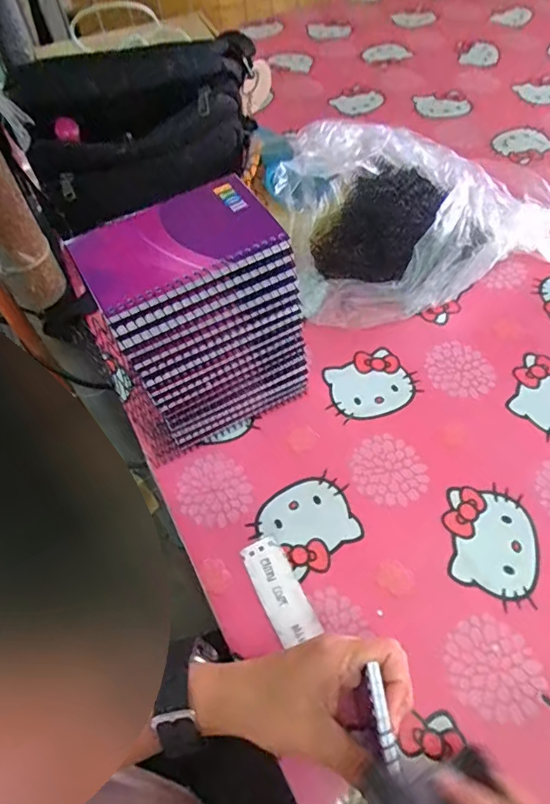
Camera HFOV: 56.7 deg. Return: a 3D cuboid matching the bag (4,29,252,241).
[{"bbox_3d":[-0.143,-0.309,0.558,0.260,0.158,0.109,-29,60,-14],"label":"bag"}]

